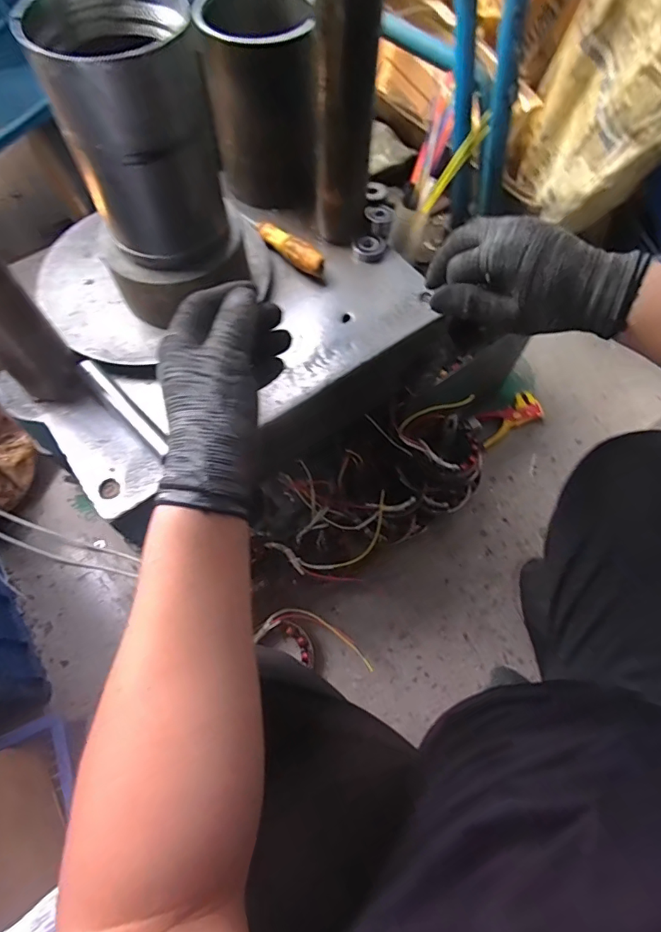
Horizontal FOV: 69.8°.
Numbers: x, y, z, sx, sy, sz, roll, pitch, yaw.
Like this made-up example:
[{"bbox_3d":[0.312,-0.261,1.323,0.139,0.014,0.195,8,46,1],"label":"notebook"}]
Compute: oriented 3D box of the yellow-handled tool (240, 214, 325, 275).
[{"bbox_3d":[-0.061,-0.278,0.587,0.132,0.028,0.022,40,71,17],"label":"yellow-handled tool"}]

